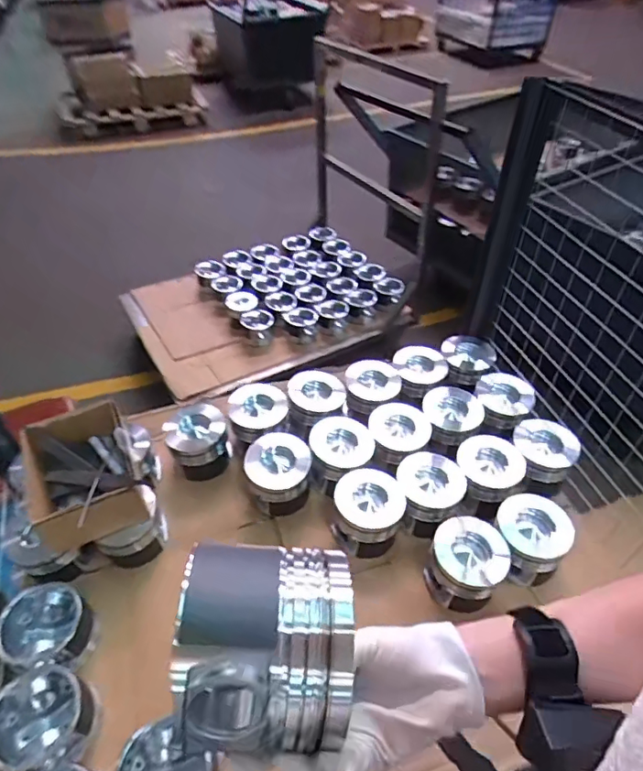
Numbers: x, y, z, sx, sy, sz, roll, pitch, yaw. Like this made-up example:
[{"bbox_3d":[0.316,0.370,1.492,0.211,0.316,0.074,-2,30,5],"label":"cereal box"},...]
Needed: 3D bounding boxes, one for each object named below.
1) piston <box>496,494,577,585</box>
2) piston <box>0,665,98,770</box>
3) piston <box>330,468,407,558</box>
[{"bbox_3d":[0.341,0.245,0.837,0.107,0.092,0.119,-4,45,-3],"label":"piston"},{"bbox_3d":[-0.356,0.423,0.655,0.111,0.073,0.112,-1,45,1],"label":"piston"},{"bbox_3d":[0.080,0.220,0.877,0.113,0.106,0.110,-1,45,1],"label":"piston"}]

